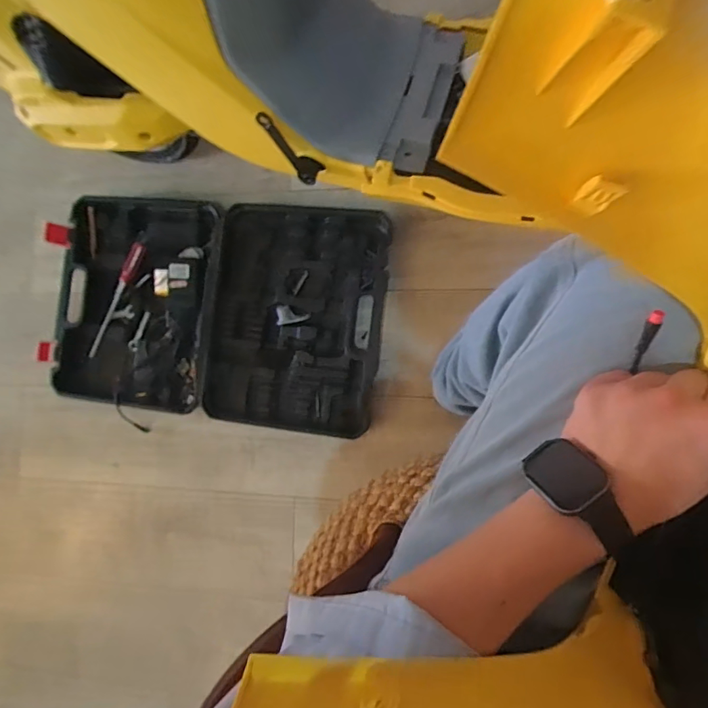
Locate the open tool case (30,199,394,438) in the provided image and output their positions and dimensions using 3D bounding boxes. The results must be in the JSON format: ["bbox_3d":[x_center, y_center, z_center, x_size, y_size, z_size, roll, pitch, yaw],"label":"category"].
[{"bbox_3d":[-0.265,-0.082,0.901,0.634,0.055,0.421,6,90,10],"label":"open tool case"}]

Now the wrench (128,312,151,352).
[{"bbox_3d":[-0.420,-0.044,0.933,0.021,0.011,0.082,26,93,9],"label":"wrench"}]

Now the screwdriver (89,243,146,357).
[{"bbox_3d":[-0.461,-0.106,0.918,0.029,0.025,0.232,25,93,9],"label":"screwdriver"}]

